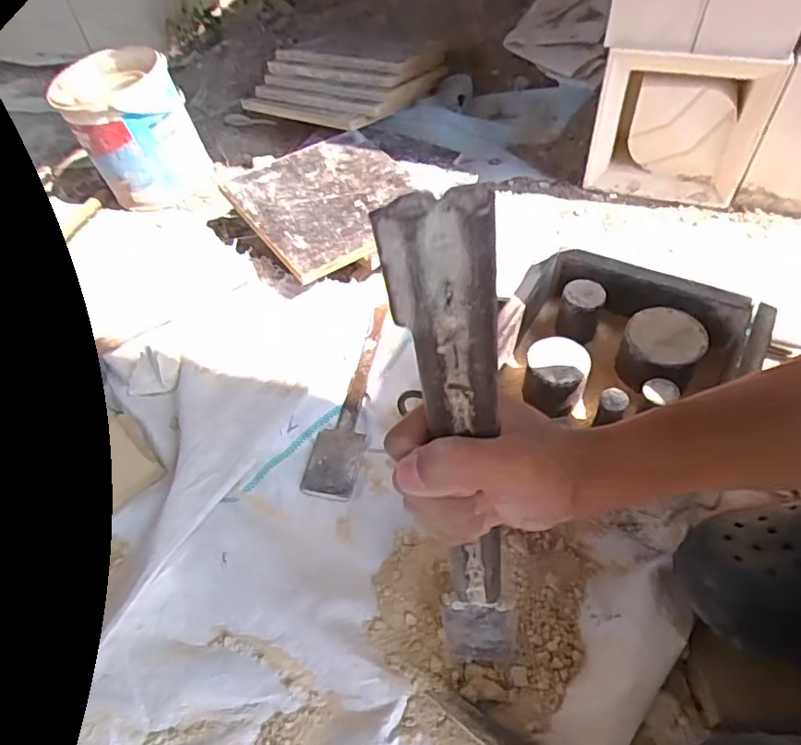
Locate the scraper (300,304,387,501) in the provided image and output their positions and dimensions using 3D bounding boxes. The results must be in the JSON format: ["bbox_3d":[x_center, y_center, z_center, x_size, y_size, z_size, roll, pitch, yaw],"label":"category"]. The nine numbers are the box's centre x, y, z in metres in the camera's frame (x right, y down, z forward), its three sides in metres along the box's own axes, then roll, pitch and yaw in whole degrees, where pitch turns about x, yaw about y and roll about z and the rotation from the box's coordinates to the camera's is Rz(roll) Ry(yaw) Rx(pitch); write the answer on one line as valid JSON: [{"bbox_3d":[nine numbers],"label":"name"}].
[{"bbox_3d":[-0.055,0.025,0.668,0.057,0.023,0.263,8,56,11],"label":"scraper"}]

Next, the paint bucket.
[{"bbox_3d":[-0.415,-0.383,0.883,0.160,0.185,0.160,-3,55,4],"label":"paint bucket"}]

